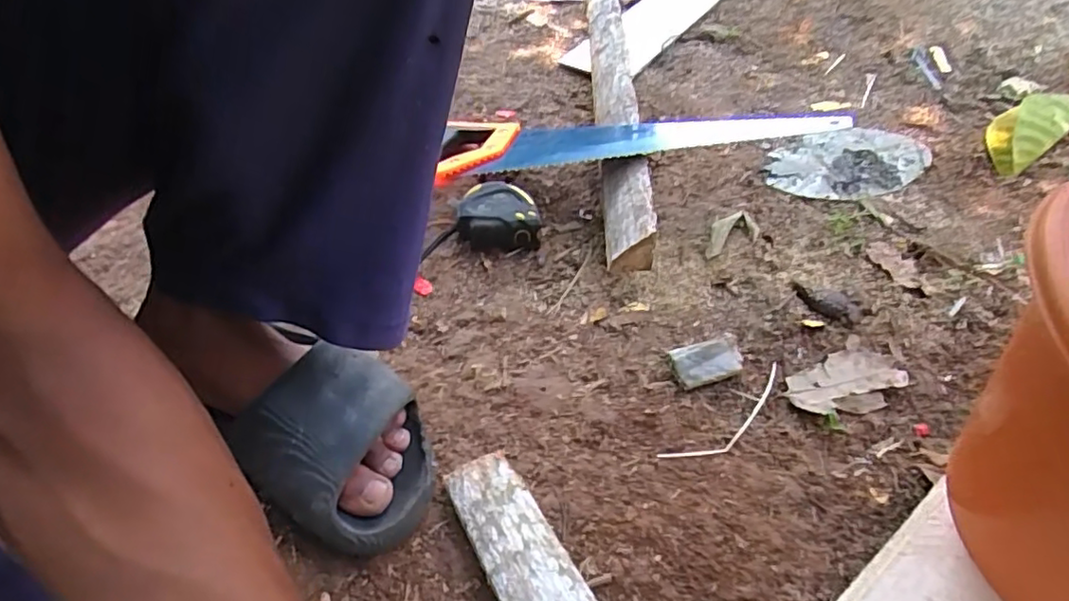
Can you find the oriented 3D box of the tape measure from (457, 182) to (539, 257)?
[{"bbox_3d":[-0.036,-0.083,0.606,0.079,0.040,0.063,0,50,-2],"label":"tape measure"}]

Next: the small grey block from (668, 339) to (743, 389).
[{"bbox_3d":[0.145,0.050,0.502,0.062,0.016,0.035,-10,52,-11],"label":"small grey block"}]

